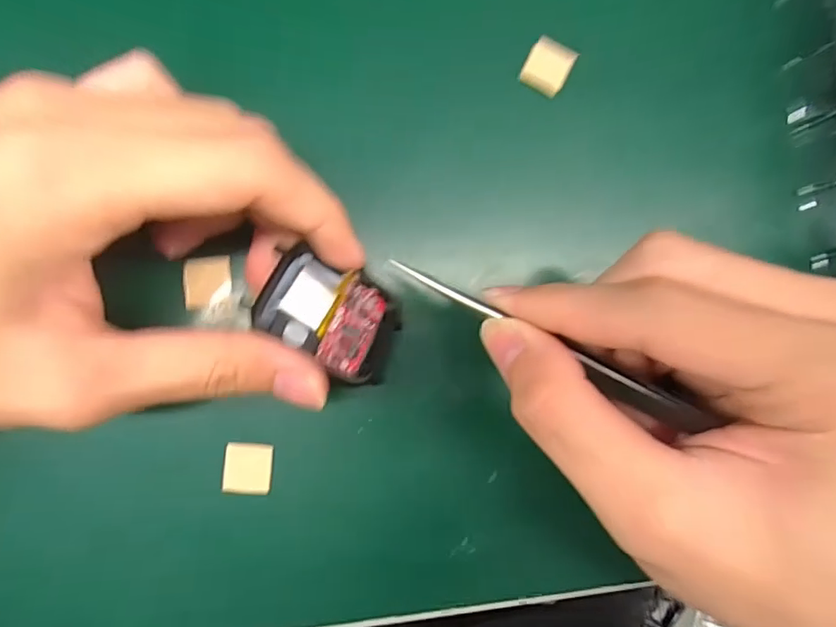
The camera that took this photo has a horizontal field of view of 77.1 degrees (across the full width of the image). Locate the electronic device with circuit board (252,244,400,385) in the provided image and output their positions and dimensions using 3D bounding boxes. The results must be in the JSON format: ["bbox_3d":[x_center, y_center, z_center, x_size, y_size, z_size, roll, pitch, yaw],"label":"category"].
[{"bbox_3d":[-0.027,0.003,0.174,0.048,0.010,0.033,36,59,-19],"label":"electronic device with circuit board"}]

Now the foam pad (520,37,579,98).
[{"bbox_3d":[0.048,-0.091,0.194,0.016,0.004,0.019,26,85,-3],"label":"foam pad"}]

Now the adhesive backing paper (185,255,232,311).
[{"bbox_3d":[-0.073,-0.011,0.182,0.015,0.004,0.018,-3,87,-5],"label":"adhesive backing paper"}]

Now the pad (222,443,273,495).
[{"bbox_3d":[-0.058,0.053,0.179,0.016,0.004,0.017,6,86,-5],"label":"pad"}]

